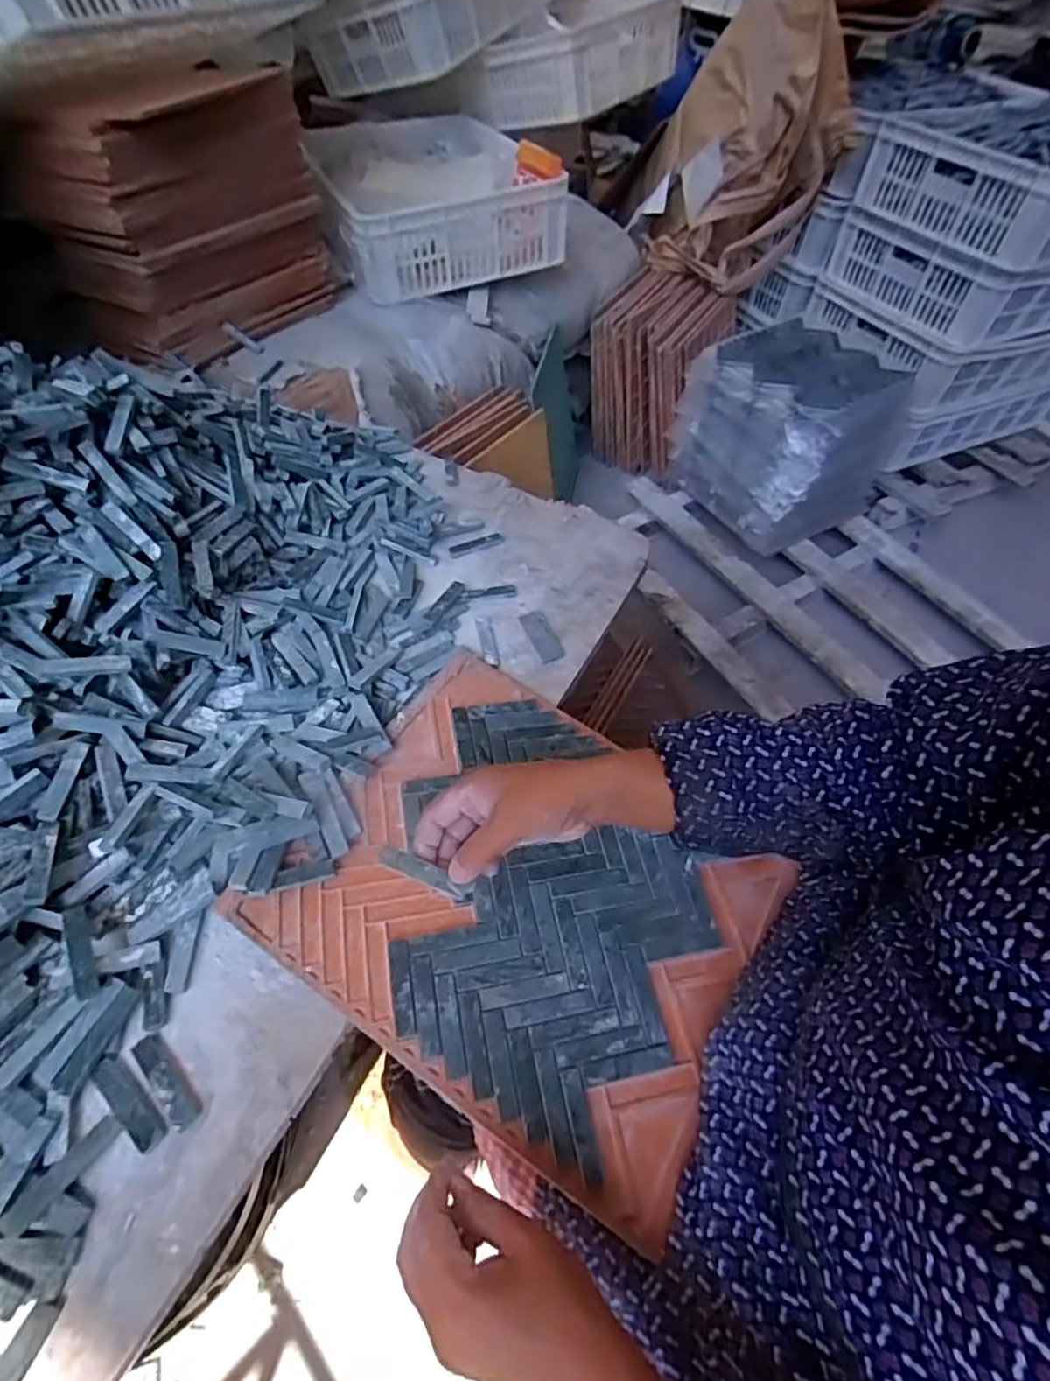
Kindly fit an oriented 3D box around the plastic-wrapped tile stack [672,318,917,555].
[{"bbox_3d":[0.503,-0.492,1.238,0.308,0.315,0.312,-29,60,-23],"label":"plastic-wrapped tile stack"}]

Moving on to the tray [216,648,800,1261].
[{"bbox_3d":[0.007,0.149,0.482,0.337,0.010,0.285,31,59,11],"label":"tray"}]

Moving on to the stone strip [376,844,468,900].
[{"bbox_3d":[-0.065,0.116,0.403,0.060,0.004,0.013,27,69,-7],"label":"stone strip"}]

